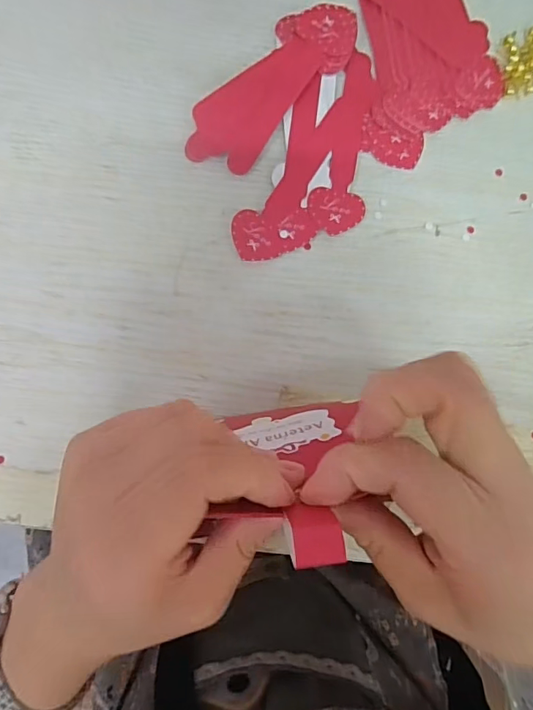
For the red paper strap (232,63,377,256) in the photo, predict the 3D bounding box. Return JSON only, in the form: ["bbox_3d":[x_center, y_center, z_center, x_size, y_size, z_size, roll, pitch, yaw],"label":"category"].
[{"bbox_3d":[0.024,-0.121,0.304,0.032,0.004,0.144,30,82,0],"label":"red paper strap"}]

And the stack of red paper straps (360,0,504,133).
[{"bbox_3d":[0.106,-0.211,0.320,0.081,0.004,0.128,-10,84,-5],"label":"stack of red paper straps"}]

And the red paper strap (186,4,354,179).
[{"bbox_3d":[0.005,-0.170,0.307,0.046,0.008,0.133,41,82,2],"label":"red paper strap"}]

